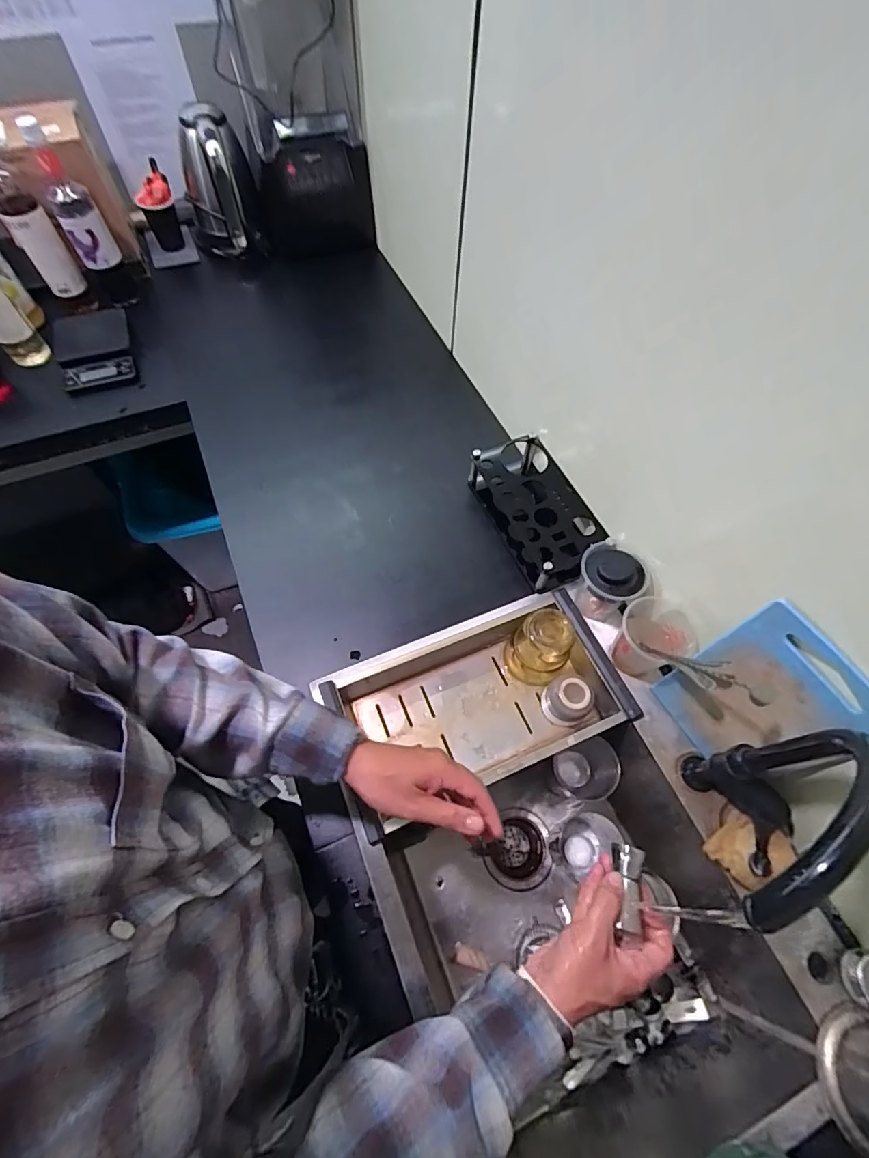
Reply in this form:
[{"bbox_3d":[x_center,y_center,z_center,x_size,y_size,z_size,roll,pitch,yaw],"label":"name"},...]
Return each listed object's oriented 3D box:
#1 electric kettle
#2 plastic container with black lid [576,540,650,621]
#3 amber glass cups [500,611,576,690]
[{"bbox_3d":[-0.462,-0.828,1.040,0.151,0.244,0.147,-17,64,-12],"label":"electric kettle"},{"bbox_3d":[0.245,0.004,0.684,0.086,0.111,0.087,-36,70,-20],"label":"plastic container with black lid"},{"bbox_3d":[0.148,0.099,0.684,0.079,0.103,0.079,2,62,-3],"label":"amber glass cups"}]

